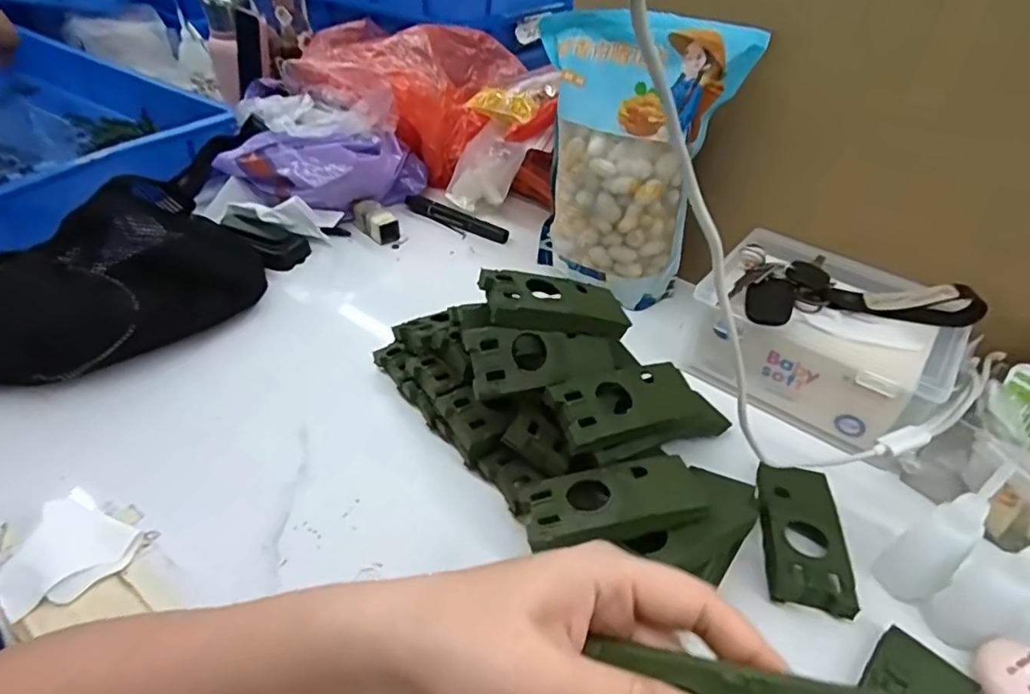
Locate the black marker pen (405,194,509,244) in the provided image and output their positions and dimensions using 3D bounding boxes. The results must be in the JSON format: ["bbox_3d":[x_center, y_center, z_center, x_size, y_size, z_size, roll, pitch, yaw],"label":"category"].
[{"bbox_3d":[-0.072,-0.150,0.674,0.140,0.023,0.023,26,45,24],"label":"black marker pen"}]

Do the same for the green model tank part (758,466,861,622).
[{"bbox_3d":[0.185,0.117,0.372,0.047,0.017,0.104,10,41,8],"label":"green model tank part"}]

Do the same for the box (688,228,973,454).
[{"bbox_3d":[0.244,-0.008,0.461,0.176,0.085,0.127,30,47,28],"label":"box"}]

